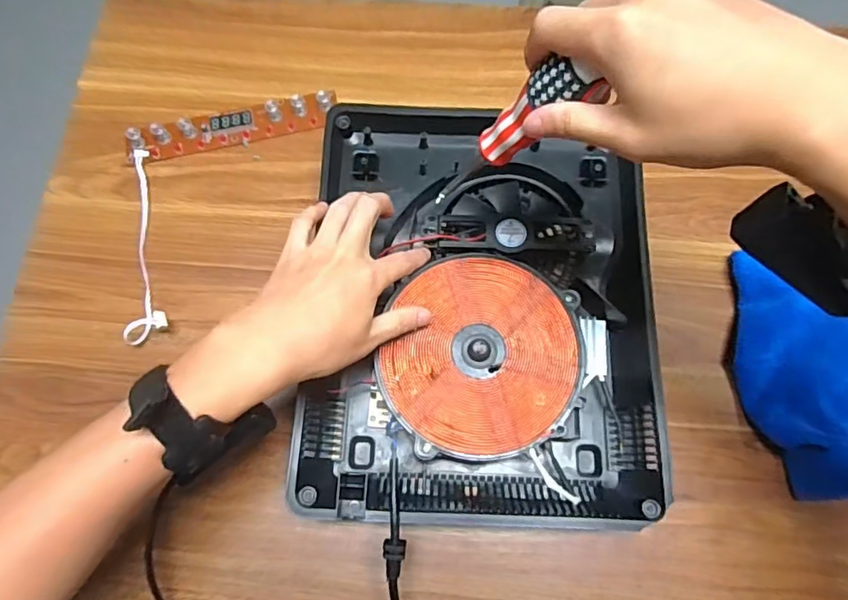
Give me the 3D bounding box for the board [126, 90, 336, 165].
[{"bbox_3d":[-0.184,-0.165,0.539,0.197,0.020,0.029,-14,73,-4],"label":"board"}]

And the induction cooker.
[{"bbox_3d":[0.045,0.003,0.469,0.267,0.056,0.343,1,71,0],"label":"induction cooker"}]

